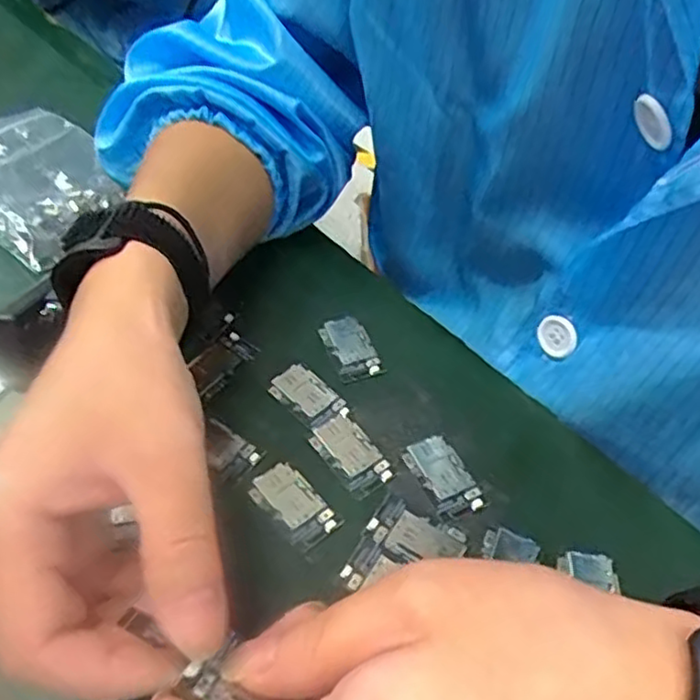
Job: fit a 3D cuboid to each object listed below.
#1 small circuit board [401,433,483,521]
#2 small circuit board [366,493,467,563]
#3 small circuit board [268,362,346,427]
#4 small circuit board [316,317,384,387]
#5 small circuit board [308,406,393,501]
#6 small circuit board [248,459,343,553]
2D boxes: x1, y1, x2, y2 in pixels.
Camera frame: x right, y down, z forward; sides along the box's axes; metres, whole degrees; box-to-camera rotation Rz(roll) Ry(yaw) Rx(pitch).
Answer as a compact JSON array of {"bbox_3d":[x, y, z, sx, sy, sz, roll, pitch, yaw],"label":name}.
[{"bbox_3d":[0.040,0.053,0.288,0.022,0.004,0.039,-21,53,-21],"label":"small circuit board"},{"bbox_3d":[0.026,0.075,0.271,0.037,0.004,0.023,25,51,18],"label":"small circuit board"},{"bbox_3d":[-0.021,0.020,0.314,0.022,0.004,0.034,-35,59,-29],"label":"small circuit board"},{"bbox_3d":[0.000,-0.001,0.333,0.022,0.006,0.038,-14,51,-16],"label":"small circuit board"},{"bbox_3d":[0.000,0.044,0.294,0.023,0.004,0.041,-28,55,-25],"label":"small circuit board"},{"bbox_3d":[-0.023,0.063,0.278,0.022,0.004,0.038,-33,58,-28],"label":"small circuit board"}]

